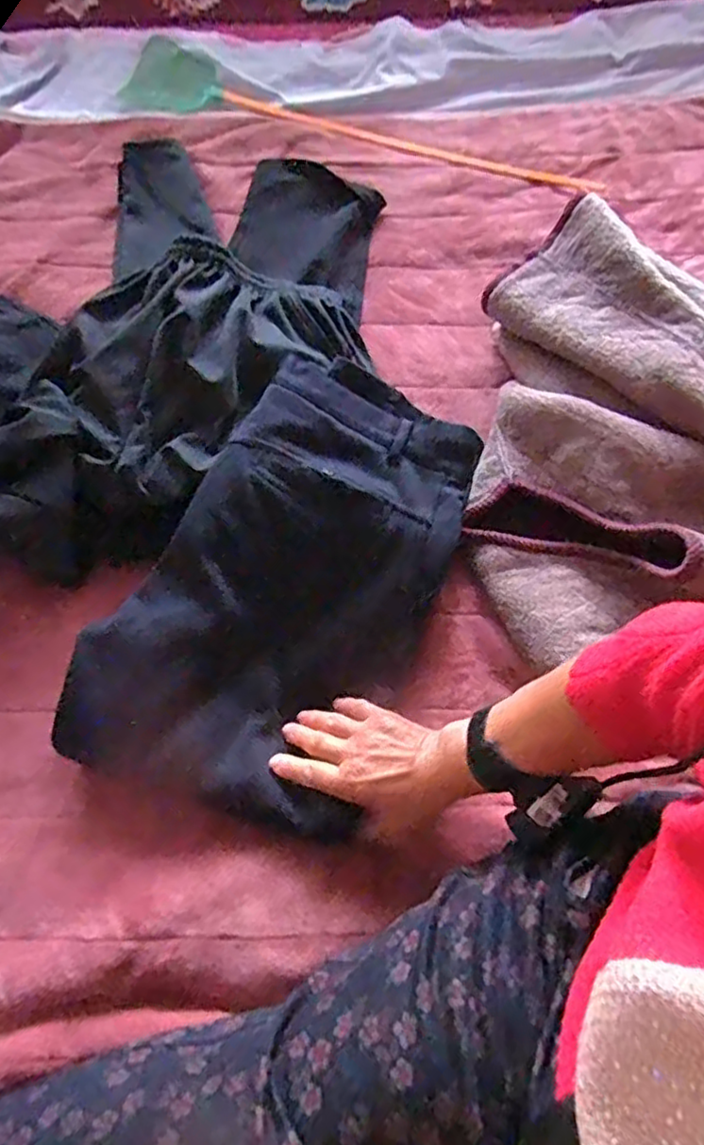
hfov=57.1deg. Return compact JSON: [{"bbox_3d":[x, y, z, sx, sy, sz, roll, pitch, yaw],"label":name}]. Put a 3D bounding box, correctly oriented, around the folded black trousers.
[{"bbox_3d":[-0.056,-0.002,0.633,0.275,0.051,0.461,24,78,-4],"label":"folded black trousers"}]

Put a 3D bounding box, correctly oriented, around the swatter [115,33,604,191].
[{"bbox_3d":[0.011,-0.656,0.929,0.717,0.036,0.122,17,69,7],"label":"swatter"}]

